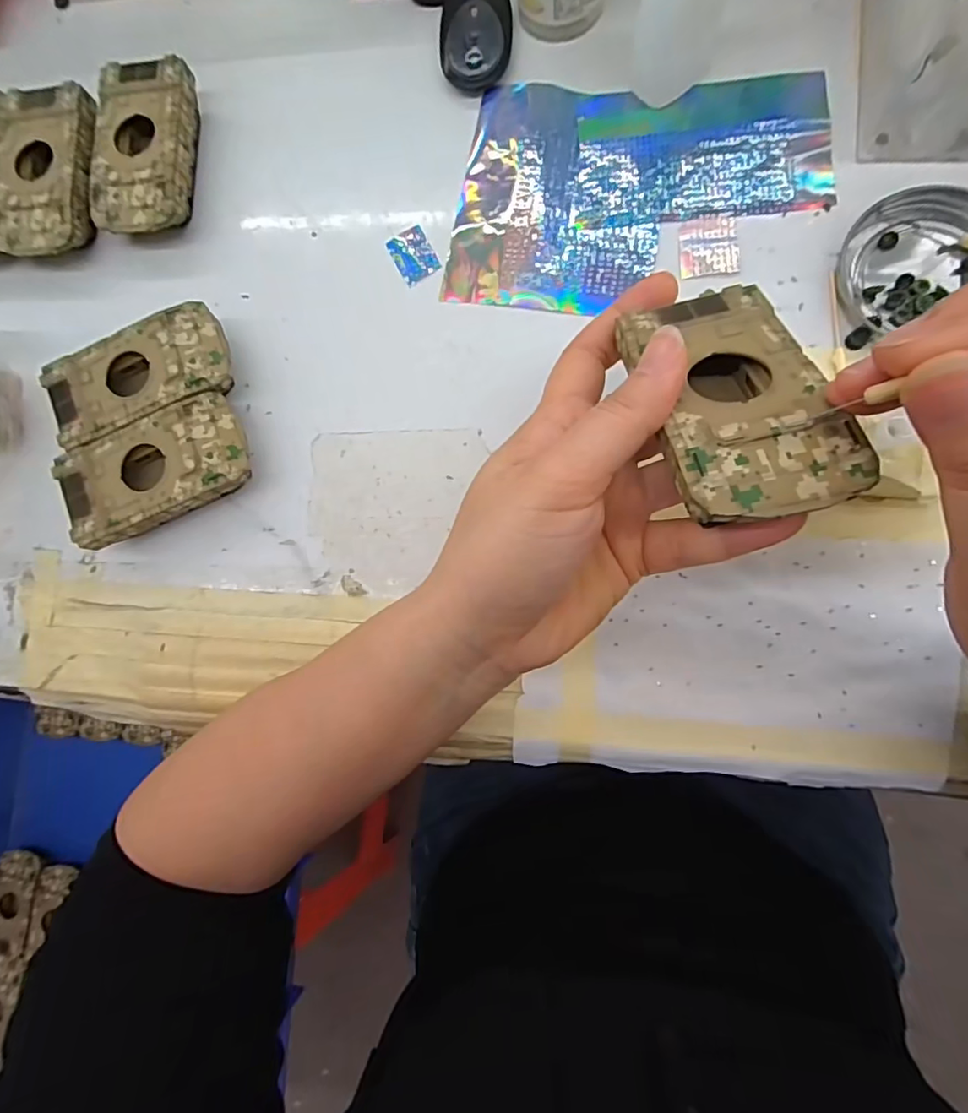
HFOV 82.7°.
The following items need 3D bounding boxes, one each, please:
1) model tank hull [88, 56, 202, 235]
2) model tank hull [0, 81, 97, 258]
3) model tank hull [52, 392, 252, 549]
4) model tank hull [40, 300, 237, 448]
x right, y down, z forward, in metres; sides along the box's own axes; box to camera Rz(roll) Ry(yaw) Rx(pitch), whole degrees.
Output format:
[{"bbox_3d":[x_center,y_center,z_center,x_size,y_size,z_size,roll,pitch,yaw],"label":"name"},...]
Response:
[{"bbox_3d":[-0.189,-0.225,0.310,0.051,0.026,0.095,3,84,8],"label":"model tank hull"},{"bbox_3d":[-0.245,-0.217,0.317,0.055,0.025,0.095,2,84,8],"label":"model tank hull"},{"bbox_3d":[-0.166,-0.044,0.286,0.095,0.026,0.050,-24,81,5],"label":"model tank hull"},{"bbox_3d":[-0.178,-0.094,0.294,0.094,0.026,0.051,-22,81,5],"label":"model tank hull"}]

